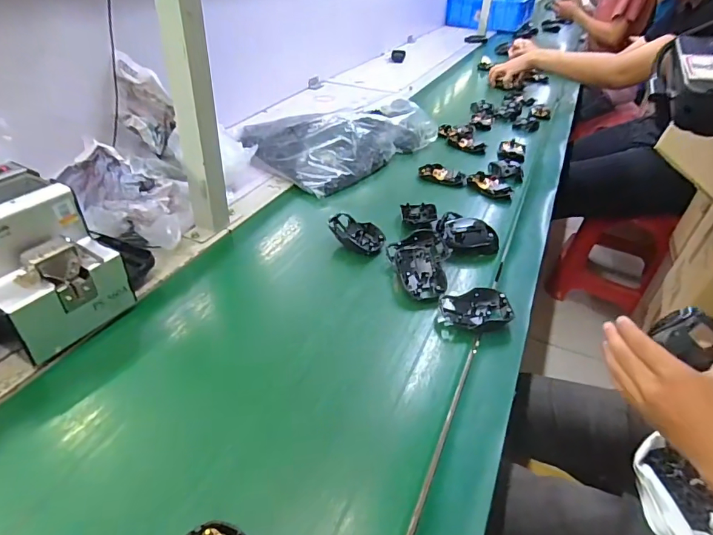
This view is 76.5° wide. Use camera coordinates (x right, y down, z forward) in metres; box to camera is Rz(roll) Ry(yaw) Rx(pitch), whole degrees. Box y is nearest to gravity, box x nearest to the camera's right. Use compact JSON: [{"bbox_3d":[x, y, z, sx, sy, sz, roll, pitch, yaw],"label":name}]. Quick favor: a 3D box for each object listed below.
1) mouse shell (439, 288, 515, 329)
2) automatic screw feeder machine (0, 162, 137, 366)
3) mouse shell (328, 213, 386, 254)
[{"bbox_3d":[0.149,0.053,0.570,0.082,0.026,0.054,-2,37,-9],"label":"mouse shell"},{"bbox_3d":[-0.373,-0.012,0.500,0.184,0.135,0.128,21,40,21],"label":"automatic screw feeder machine"},{"bbox_3d":[0.002,-0.050,0.694,0.085,0.034,0.057,25,42,26],"label":"mouse shell"}]

